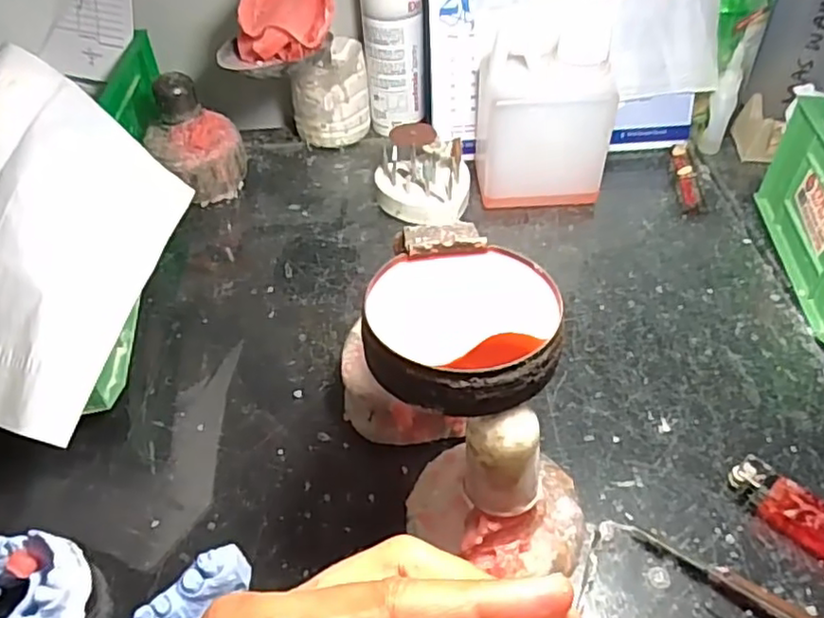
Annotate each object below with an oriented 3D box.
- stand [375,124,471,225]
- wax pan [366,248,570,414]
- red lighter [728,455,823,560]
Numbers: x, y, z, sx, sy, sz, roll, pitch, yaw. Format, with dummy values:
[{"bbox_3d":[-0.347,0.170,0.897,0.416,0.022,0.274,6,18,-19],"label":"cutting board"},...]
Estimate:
[{"bbox_3d":[0.008,-0.101,0.494,0.068,0.048,0.073,-3,47,0],"label":"stand"},{"bbox_3d":[0.019,0.006,0.239,0.071,0.014,0.068,-5,47,-2],"label":"wax pan"},{"bbox_3d":[0.195,0.105,0.314,0.081,0.014,0.023,34,57,29],"label":"red lighter"}]

